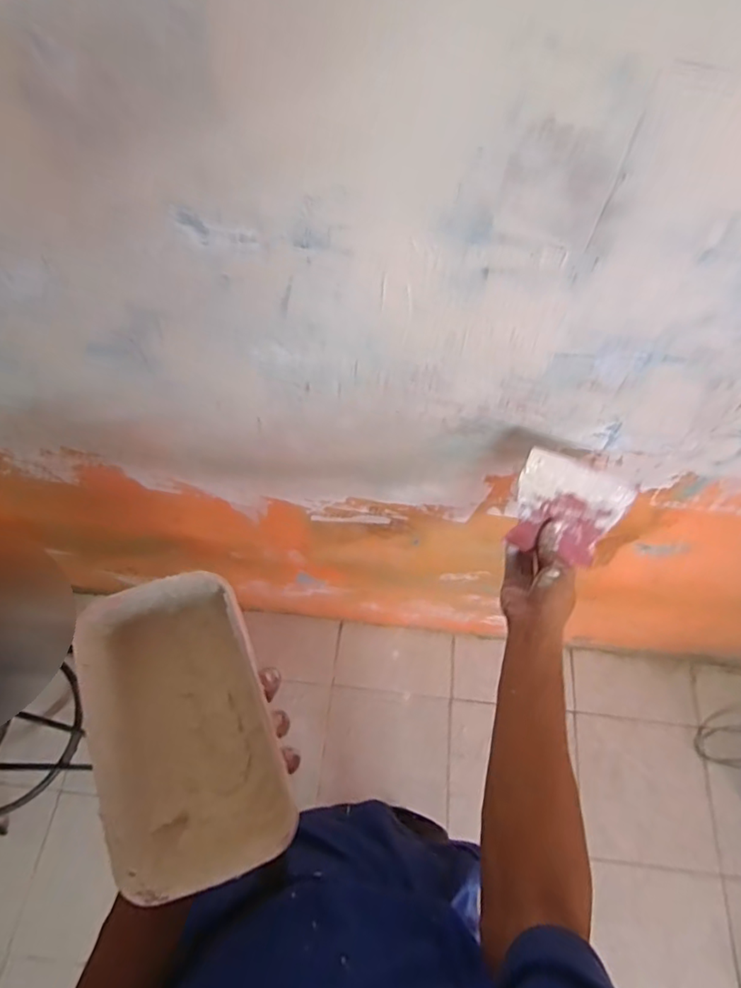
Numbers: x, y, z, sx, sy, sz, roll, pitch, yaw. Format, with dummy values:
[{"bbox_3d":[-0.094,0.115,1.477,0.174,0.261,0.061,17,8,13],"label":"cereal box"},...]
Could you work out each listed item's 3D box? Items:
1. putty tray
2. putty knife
[{"bbox_3d":[-0.128,0.158,0.377,0.107,0.071,0.184,-21,64,-10],"label":"putty tray"},{"bbox_3d":[0.202,0.017,0.572,0.116,0.101,0.008,17,19,-9],"label":"putty knife"}]

